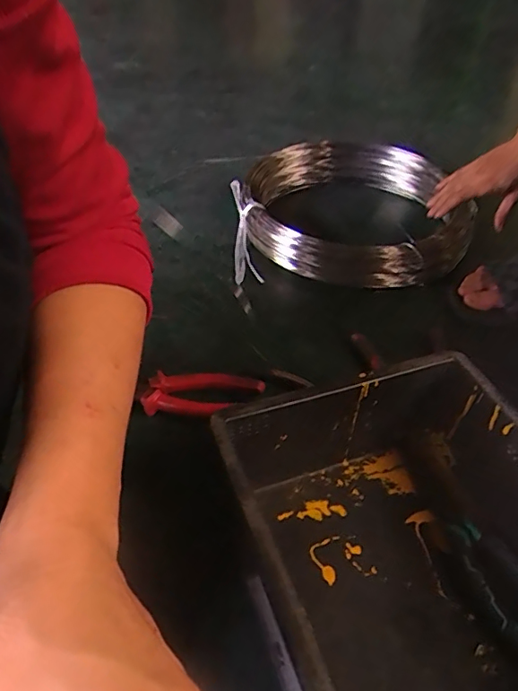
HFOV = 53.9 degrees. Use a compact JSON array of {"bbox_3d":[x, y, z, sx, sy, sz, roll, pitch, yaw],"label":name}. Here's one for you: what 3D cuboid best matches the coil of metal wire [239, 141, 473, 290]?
[{"bbox_3d":[0.167,-0.235,0.863,0.356,0.100,0.375,0,44,0],"label":"coil of metal wire"}]

